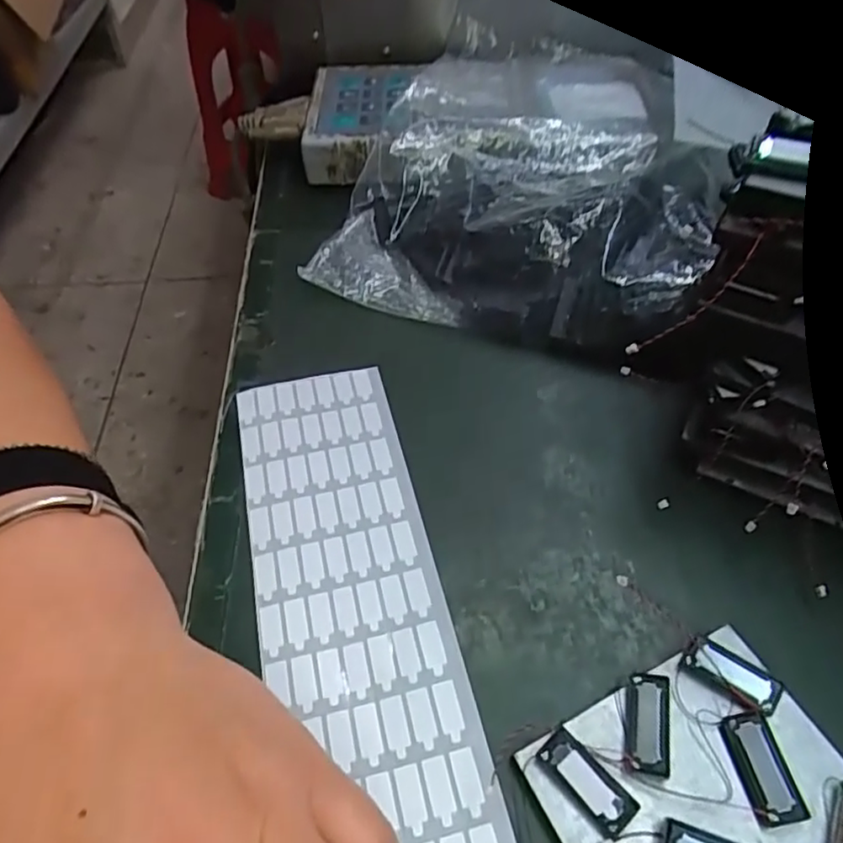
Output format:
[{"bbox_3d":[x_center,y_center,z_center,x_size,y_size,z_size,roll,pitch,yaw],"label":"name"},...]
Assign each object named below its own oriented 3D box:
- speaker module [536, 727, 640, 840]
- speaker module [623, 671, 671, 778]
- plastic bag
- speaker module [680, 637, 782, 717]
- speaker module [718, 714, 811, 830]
[{"bbox_3d":[0.044,0.096,0.173,0.011,0.008,0.026,-36,57,-22],"label":"speaker module"},{"bbox_3d":[0.064,0.085,0.182,0.012,0.006,0.026,9,53,11],"label":"speaker module"},{"bbox_3d":[0.062,-0.129,0.335,0.175,0.040,0.205,17,55,17],"label":"plastic bag"},{"bbox_3d":[0.090,0.074,0.189,0.026,0.006,0.011,30,59,25],"label":"speaker module"},{"bbox_3d":[0.093,0.093,0.174,0.015,0.006,0.026,-9,51,-3],"label":"speaker module"}]

